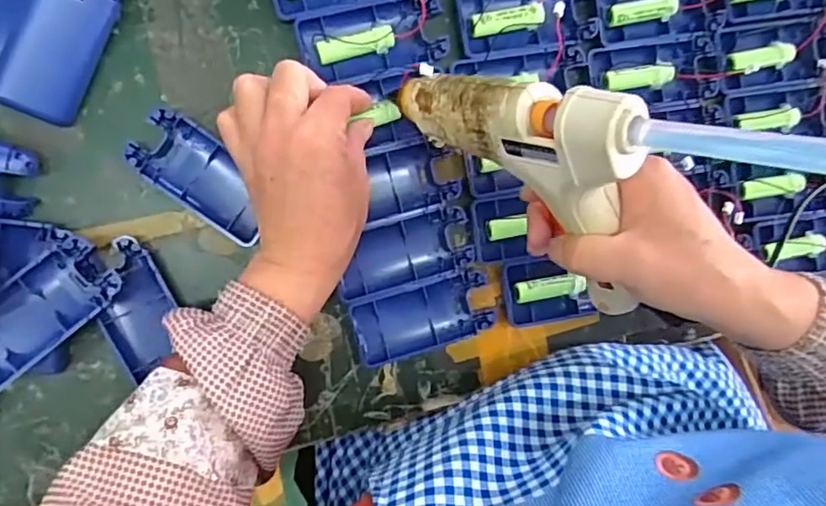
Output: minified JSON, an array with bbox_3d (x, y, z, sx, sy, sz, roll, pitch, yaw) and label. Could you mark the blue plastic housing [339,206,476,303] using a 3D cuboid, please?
[{"bbox_3d":[-0.006,0.000,0.389,0.089,0.013,0.043,-18,96,-8],"label":"blue plastic housing"}]

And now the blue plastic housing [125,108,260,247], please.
[{"bbox_3d":[-0.128,-0.046,0.366,0.088,0.014,0.043,38,87,-9],"label":"blue plastic housing"}]

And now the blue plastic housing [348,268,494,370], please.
[{"bbox_3d":[0.007,0.043,0.393,0.090,0.013,0.045,-16,95,-8],"label":"blue plastic housing"}]

